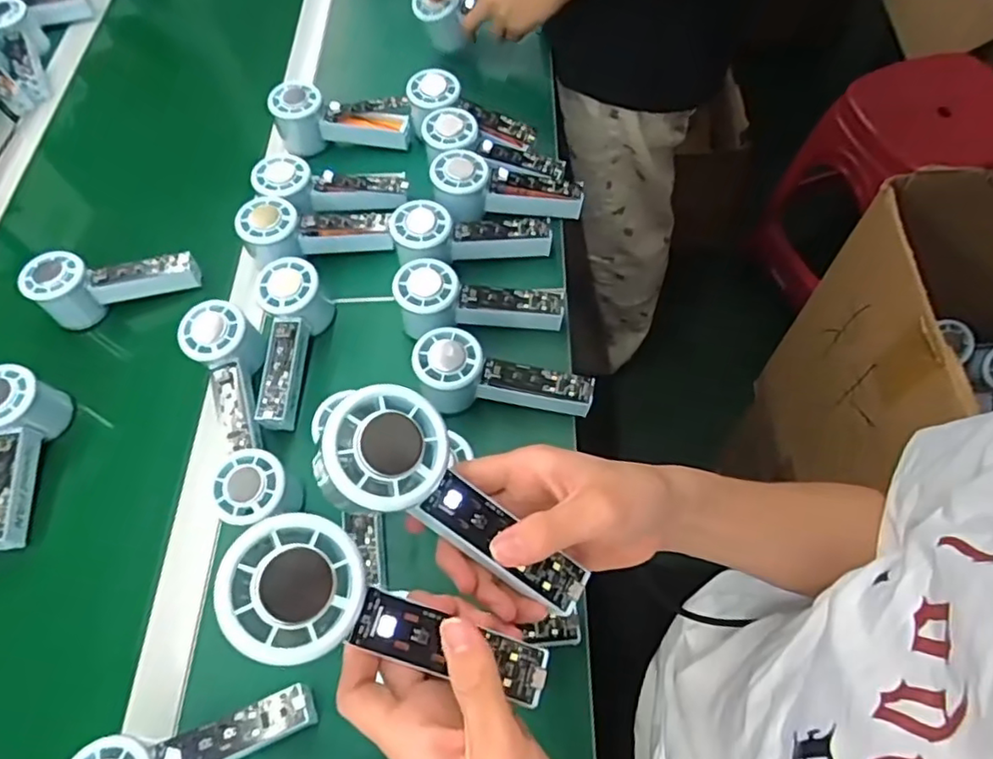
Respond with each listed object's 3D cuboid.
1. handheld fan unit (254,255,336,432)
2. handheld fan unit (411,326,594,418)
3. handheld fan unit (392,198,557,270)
[{"bbox_3d":[-0.186,-0.032,0.555,0.049,0.057,0.146,0,63,3],"label":"handheld fan unit"},{"bbox_3d":[0.002,0.006,0.523,0.147,0.051,0.063,13,63,-7],"label":"handheld fan unit"},{"bbox_3d":[-0.025,-0.134,0.598,0.152,0.054,0.057,2,62,-12],"label":"handheld fan unit"}]

